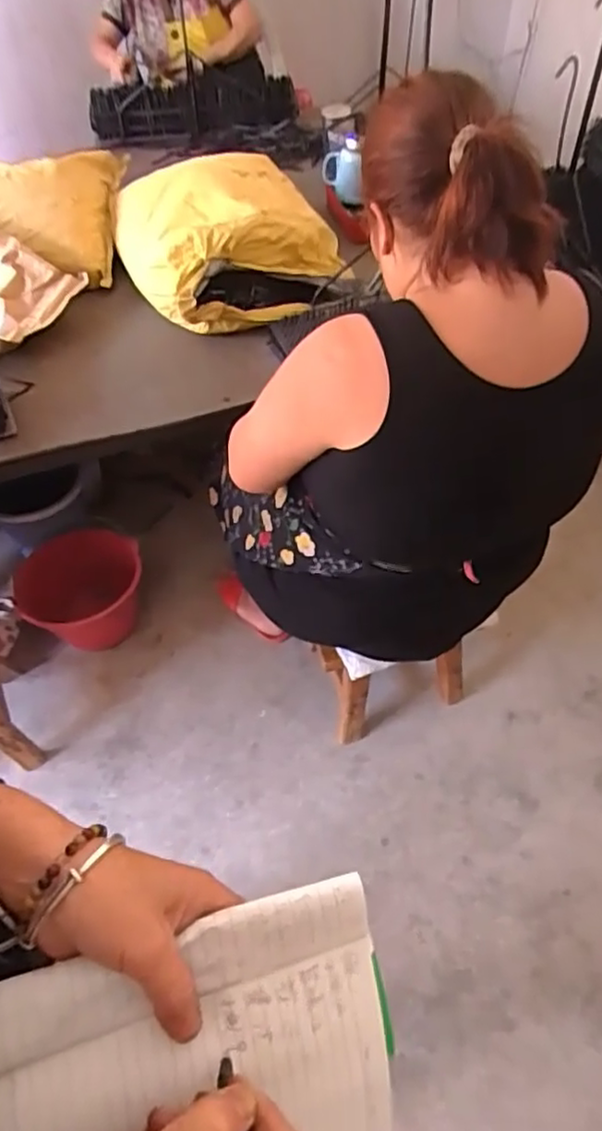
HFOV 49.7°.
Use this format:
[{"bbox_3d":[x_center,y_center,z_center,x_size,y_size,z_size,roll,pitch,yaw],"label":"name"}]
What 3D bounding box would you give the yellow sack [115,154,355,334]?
[{"bbox_3d":[-0.191,-0.733,1.438,0.388,0.182,0.608,-22,57,-13],"label":"yellow sack"}]

